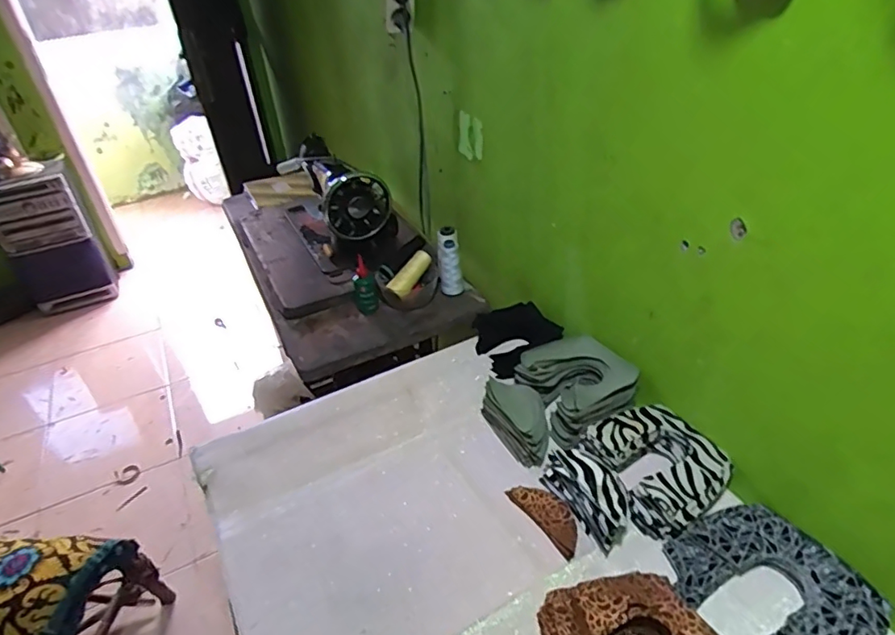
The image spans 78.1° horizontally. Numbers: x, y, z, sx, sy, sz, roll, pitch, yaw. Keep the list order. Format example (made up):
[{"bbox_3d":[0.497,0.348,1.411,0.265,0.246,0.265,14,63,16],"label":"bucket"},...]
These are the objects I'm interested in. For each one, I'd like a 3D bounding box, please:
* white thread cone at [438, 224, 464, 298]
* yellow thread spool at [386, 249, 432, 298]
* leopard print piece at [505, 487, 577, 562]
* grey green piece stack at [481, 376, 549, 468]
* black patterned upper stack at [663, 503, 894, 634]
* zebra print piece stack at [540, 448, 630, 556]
[{"bbox_3d":[0.005,-0.110,1.104,0.048,0.116,0.057,-4,37,1],"label":"white thread cone"},{"bbox_3d":[-0.071,-0.088,1.085,0.032,0.032,0.111,22,63,31],"label":"yellow thread spool"},{"bbox_3d":[0.128,0.246,0.690,0.047,0.008,0.107,-26,42,-26],"label":"leopard print piece"},{"bbox_3d":[0.101,0.144,0.782,0.061,0.069,0.127,-16,38,-15],"label":"grey green piece stack"},{"bbox_3d":[0.340,0.294,0.579,0.175,0.033,0.191,-13,37,-11],"label":"black patterned upper stack"},{"bbox_3d":[0.175,0.210,0.683,0.059,0.063,0.133,-21,40,-21],"label":"zebra print piece stack"}]

